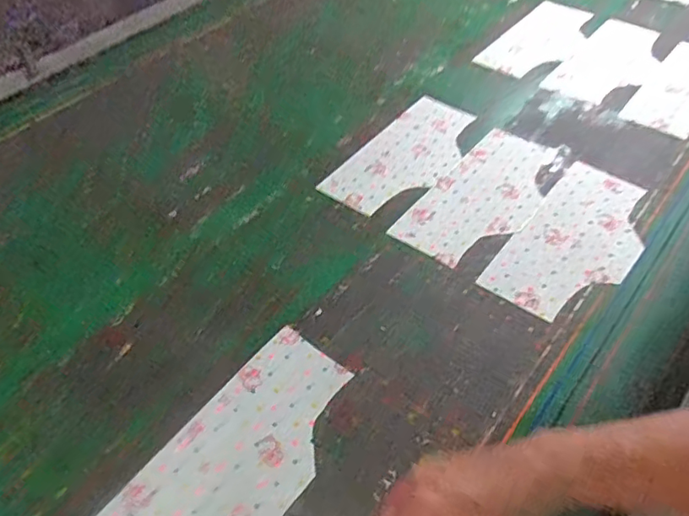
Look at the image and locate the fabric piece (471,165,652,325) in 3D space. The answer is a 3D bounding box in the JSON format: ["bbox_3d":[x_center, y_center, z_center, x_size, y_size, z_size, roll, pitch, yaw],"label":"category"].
[{"bbox_3d":[0.333,-0.027,0.764,0.149,0.011,0.306,32,57,24],"label":"fabric piece"}]

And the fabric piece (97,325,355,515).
[{"bbox_3d":[-0.115,0.216,0.581,0.150,0.004,0.306,30,58,26],"label":"fabric piece"}]

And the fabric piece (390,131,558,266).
[{"bbox_3d":[0.216,-0.099,0.827,0.148,0.005,0.306,32,59,27],"label":"fabric piece"}]

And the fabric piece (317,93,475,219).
[{"bbox_3d":[0.108,-0.177,0.895,0.143,0.011,0.298,35,60,28],"label":"fabric piece"}]

